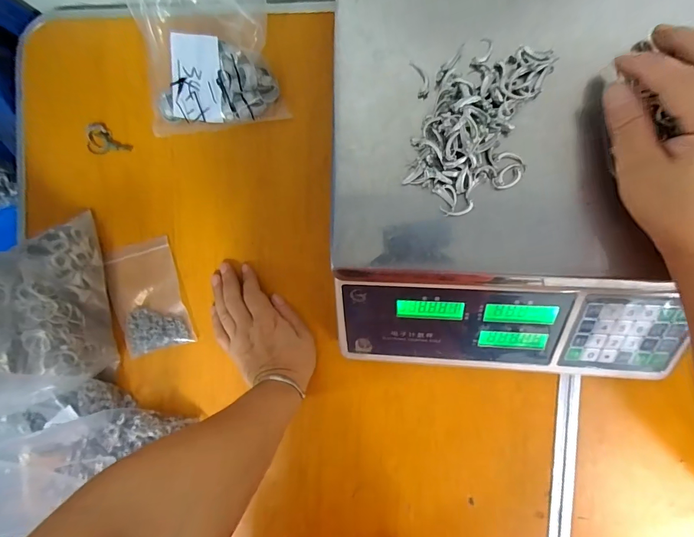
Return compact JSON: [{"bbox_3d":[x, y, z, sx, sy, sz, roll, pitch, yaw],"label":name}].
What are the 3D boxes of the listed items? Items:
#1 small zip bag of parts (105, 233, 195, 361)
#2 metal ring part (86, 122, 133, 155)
[{"bbox_3d":[-0.223,0.032,0.415,0.076,0.011,0.119,-15,92,6],"label":"small zip bag of parts"},{"bbox_3d":[-0.261,-0.142,0.407,0.050,0.005,0.033,3,94,5],"label":"metal ring part"}]

